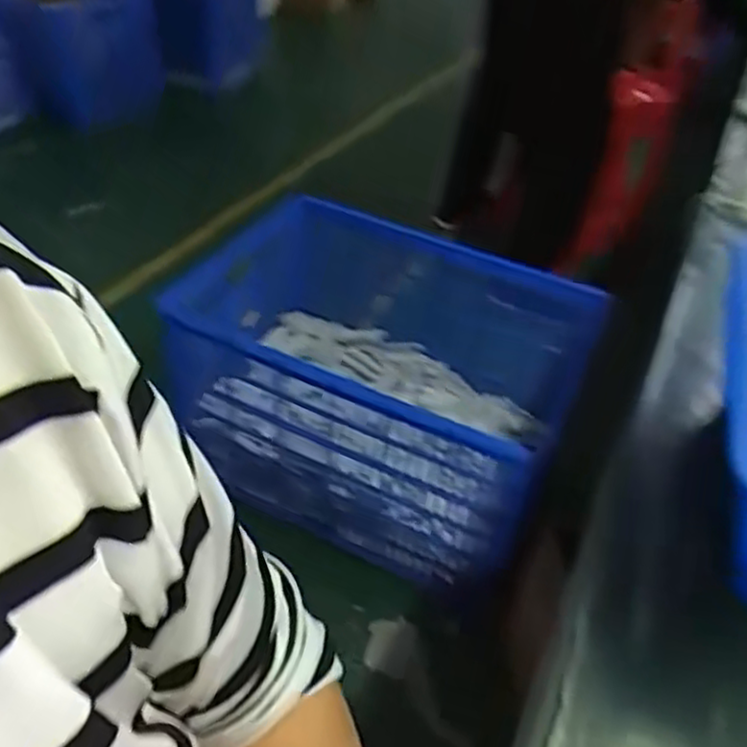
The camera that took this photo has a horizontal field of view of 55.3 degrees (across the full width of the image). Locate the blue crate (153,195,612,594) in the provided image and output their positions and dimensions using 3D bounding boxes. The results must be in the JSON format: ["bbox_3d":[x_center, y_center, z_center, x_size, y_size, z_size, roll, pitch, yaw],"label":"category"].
[{"bbox_3d":[0.013,0.000,1.300,0.661,0.374,0.471,20,42,16],"label":"blue crate"}]

